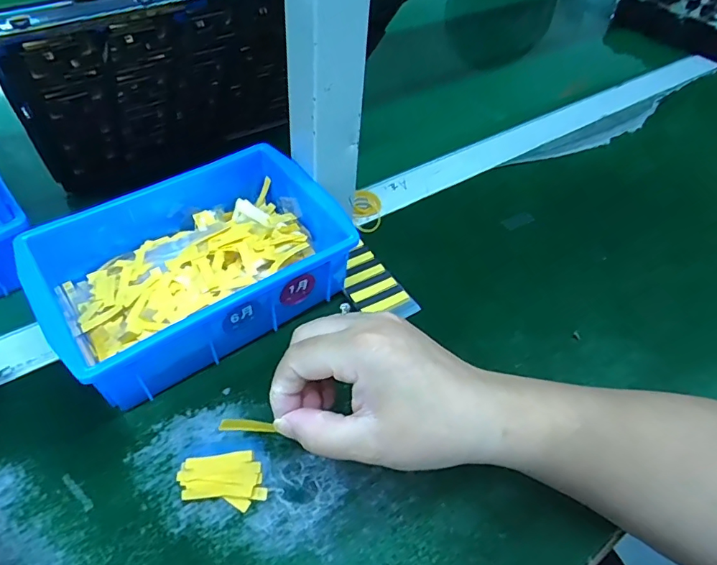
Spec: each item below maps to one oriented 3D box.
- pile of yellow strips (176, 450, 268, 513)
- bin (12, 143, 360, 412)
[{"bbox_3d":[-0.081,0.119,0.289,0.049,0.006,0.032,-5,50,-8],"label":"pile of yellow strips"},{"bbox_3d":[-0.122,-0.015,0.362,0.202,0.068,0.152,-31,58,-27],"label":"bin"}]

